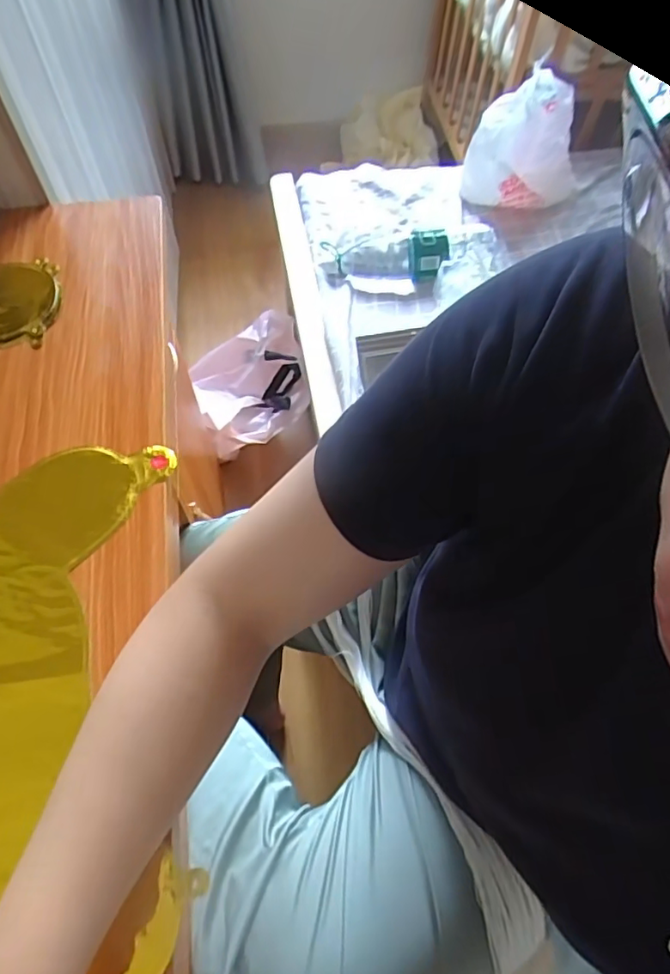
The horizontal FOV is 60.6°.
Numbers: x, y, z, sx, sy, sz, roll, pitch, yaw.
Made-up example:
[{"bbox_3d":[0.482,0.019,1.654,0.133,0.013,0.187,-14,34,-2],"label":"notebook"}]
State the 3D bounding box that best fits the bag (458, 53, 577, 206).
[{"bbox_3d":[0.364,-0.667,1.121,0.226,0.199,0.139,-31,65,-18],"label":"bag"}]

